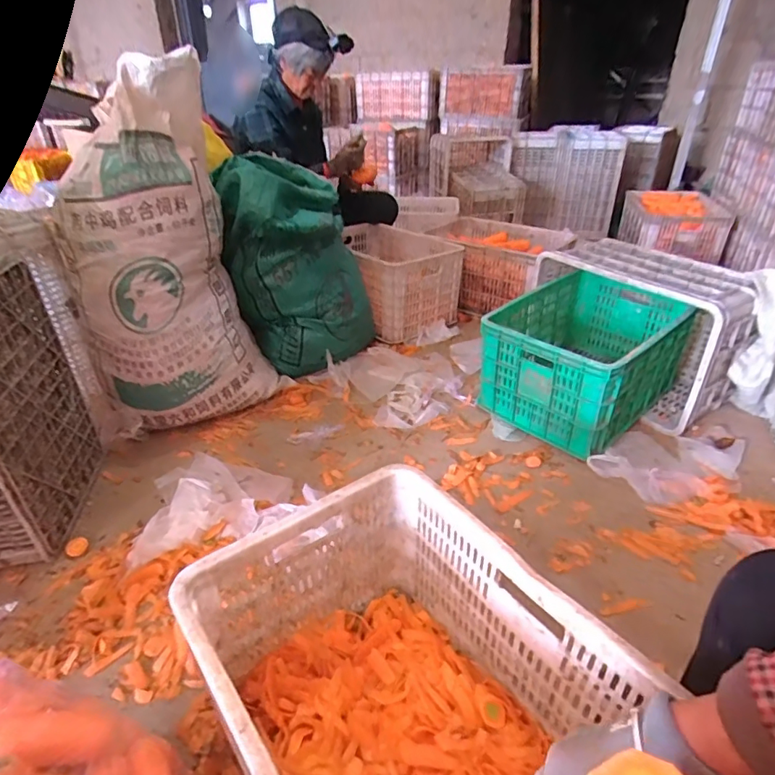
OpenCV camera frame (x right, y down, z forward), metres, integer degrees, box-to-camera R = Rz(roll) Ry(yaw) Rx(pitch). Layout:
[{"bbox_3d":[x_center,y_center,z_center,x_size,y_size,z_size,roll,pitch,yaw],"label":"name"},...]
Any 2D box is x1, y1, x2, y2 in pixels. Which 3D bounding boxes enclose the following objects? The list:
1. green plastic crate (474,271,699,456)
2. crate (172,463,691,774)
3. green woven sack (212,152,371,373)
[{"bbox_3d":[0.527,-0.092,1.313,0.523,0.260,0.364,-26,40,-35],"label":"green plastic crate"},{"bbox_3d":[0.030,0.389,0.557,0.367,0.268,0.509,-22,38,-31],"label":"crate"},{"bbox_3d":[-0.242,-0.340,1.388,0.362,0.525,0.298,-1,32,-1],"label":"green woven sack"}]

